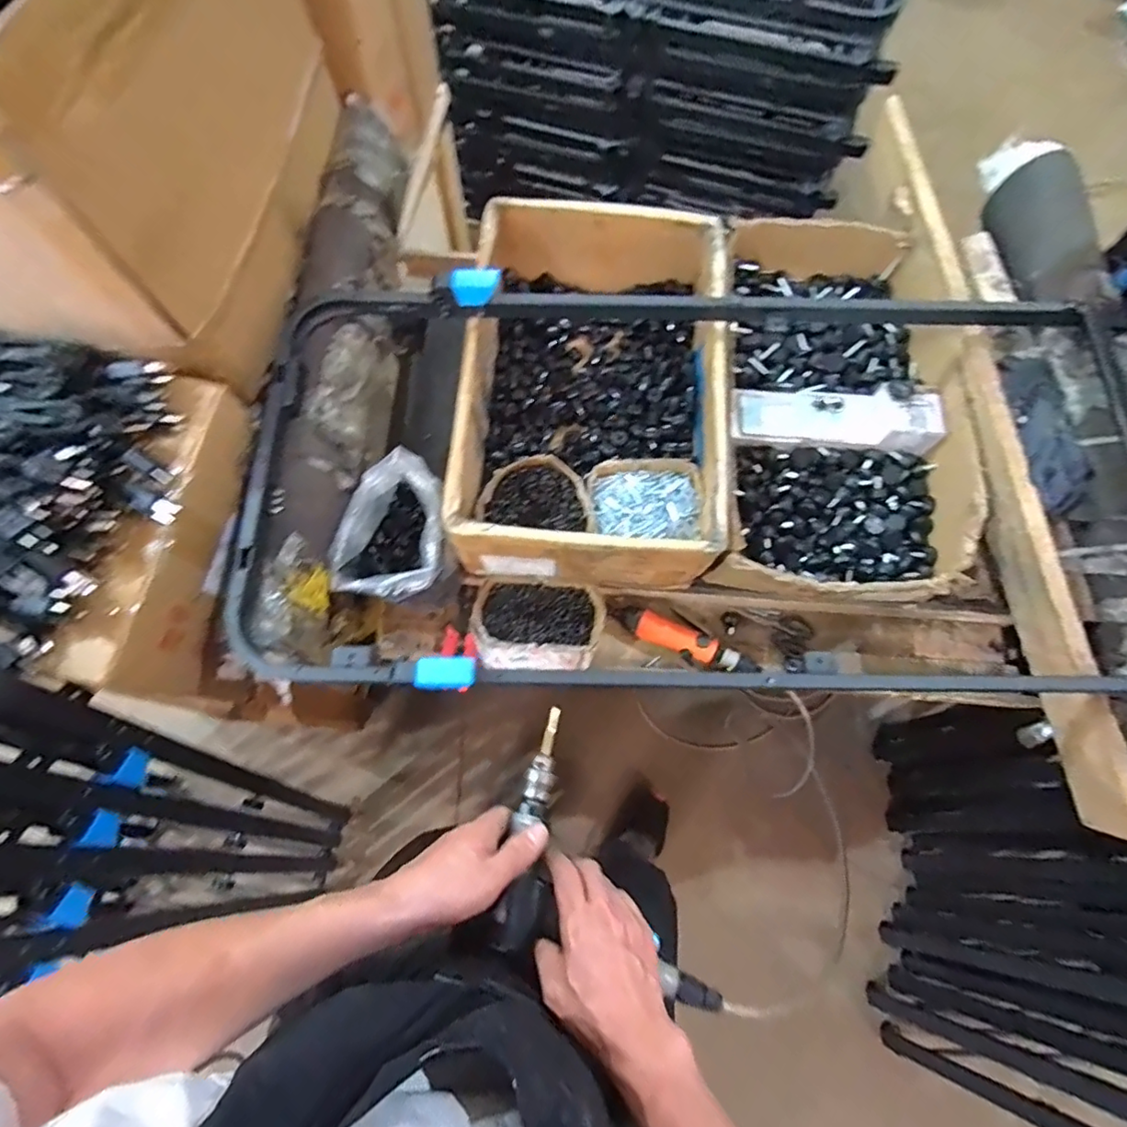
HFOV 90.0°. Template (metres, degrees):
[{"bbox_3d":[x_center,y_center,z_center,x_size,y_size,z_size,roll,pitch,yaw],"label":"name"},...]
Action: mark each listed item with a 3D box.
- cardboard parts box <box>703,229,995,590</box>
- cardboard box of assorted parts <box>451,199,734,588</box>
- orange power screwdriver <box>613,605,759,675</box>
[{"bbox_3d":[0.399,-0.232,0.836,0.328,0.104,0.586,6,73,1],"label":"cardboard parts box"},{"bbox_3d":[0.047,-0.244,0.821,0.346,0.160,0.528,2,73,0],"label":"cardboard box of assorted parts"},{"bbox_3d":[0.175,0.113,0.829,0.215,0.036,0.043,22,74,6],"label":"orange power screwdriver"}]

